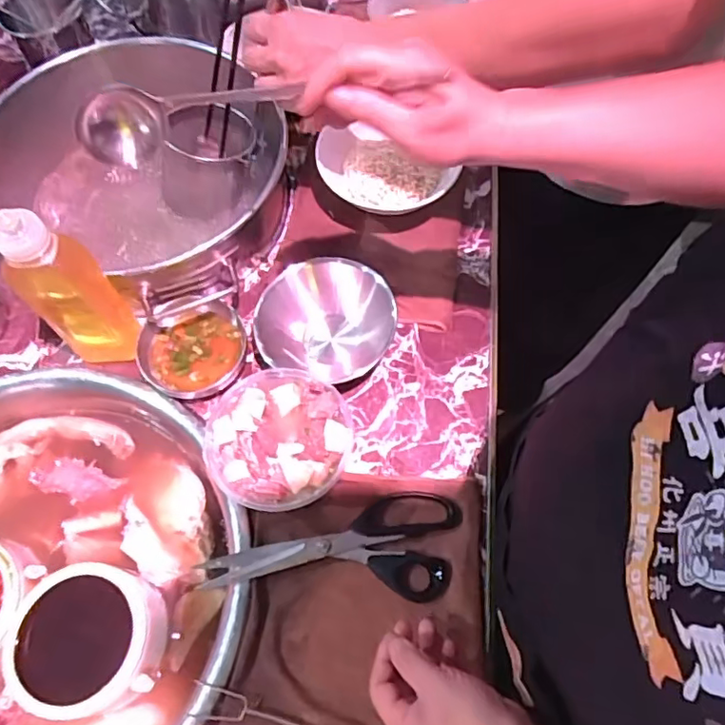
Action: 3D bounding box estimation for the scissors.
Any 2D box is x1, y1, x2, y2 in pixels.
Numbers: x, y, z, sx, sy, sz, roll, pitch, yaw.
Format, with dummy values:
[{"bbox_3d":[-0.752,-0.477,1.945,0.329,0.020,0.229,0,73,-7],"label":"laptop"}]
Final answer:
[{"bbox_3d":[-0.027,0.176,0.550,0.238,0.019,0.095,0,65,0],"label":"scissors"}]

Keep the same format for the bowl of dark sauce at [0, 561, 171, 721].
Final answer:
[{"bbox_3d":[-0.256,0.256,0.534,0.125,0.049,0.120,0,65,0],"label":"bowl of dark sauce"}]

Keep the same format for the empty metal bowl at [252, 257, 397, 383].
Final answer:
[{"bbox_3d":[-0.040,-0.050,0.636,0.146,0.059,0.118,9,65,4],"label":"empty metal bowl"}]

